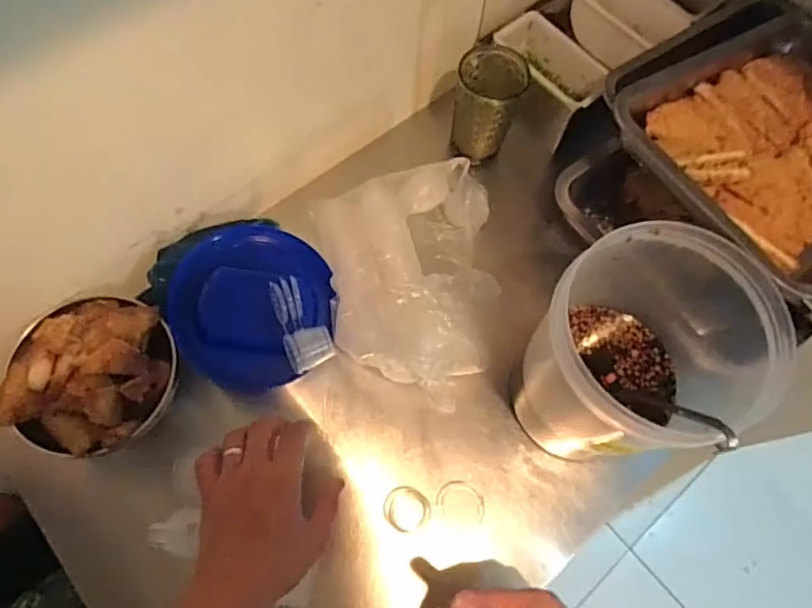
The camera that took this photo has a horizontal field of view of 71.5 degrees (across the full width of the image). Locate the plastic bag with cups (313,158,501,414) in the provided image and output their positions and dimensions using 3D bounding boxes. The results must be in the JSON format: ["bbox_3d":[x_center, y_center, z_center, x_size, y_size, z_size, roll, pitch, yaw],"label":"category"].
[{"bbox_3d":[-0.002,-0.032,0.595,0.174,0.092,0.214,2,69,-2],"label":"plastic bag with cups"}]

